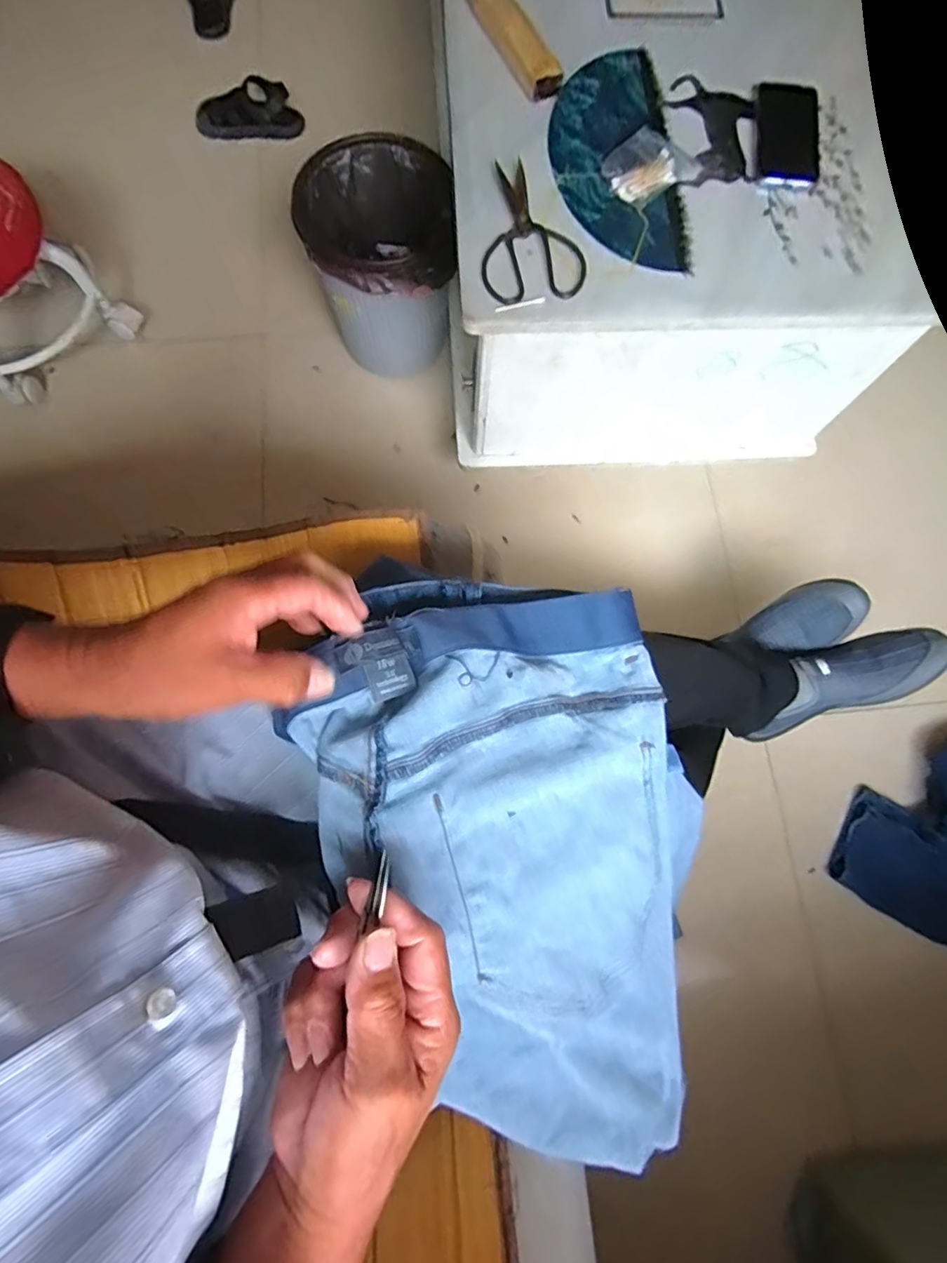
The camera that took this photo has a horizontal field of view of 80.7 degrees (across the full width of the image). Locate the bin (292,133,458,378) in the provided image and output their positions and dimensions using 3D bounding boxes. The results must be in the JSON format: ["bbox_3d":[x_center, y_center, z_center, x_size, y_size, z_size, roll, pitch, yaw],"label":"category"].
[{"bbox_3d":[-0.148,-0.591,0.942,0.218,0.273,0.255,-13,77,-5],"label":"bin"}]

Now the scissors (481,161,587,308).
[{"bbox_3d":[0.062,-0.459,0.638,0.117,0.008,0.183,-7,76,-4],"label":"scissors"}]

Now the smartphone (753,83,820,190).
[{"bbox_3d":[0.393,-0.620,0.699,0.079,0.009,0.164,8,76,0],"label":"smartphone"}]

